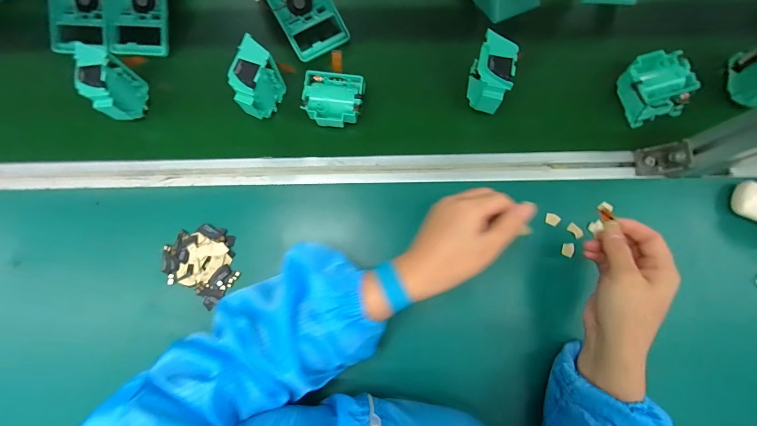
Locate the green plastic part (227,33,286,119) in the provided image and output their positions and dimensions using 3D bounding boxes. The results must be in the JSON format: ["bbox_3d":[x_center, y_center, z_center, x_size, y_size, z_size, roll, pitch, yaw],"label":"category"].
[{"bbox_3d":[-0.155,-0.166,0.422,0.040,0.070,0.077,22,80,5],"label":"green plastic part"}]

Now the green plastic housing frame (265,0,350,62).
[{"bbox_3d":[-0.117,-0.306,0.465,0.082,0.054,0.179,-29,80,-4],"label":"green plastic housing frame"}]

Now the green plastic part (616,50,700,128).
[{"bbox_3d":[0.359,-0.163,0.433,0.081,0.044,0.081,-2,76,7],"label":"green plastic part"}]

